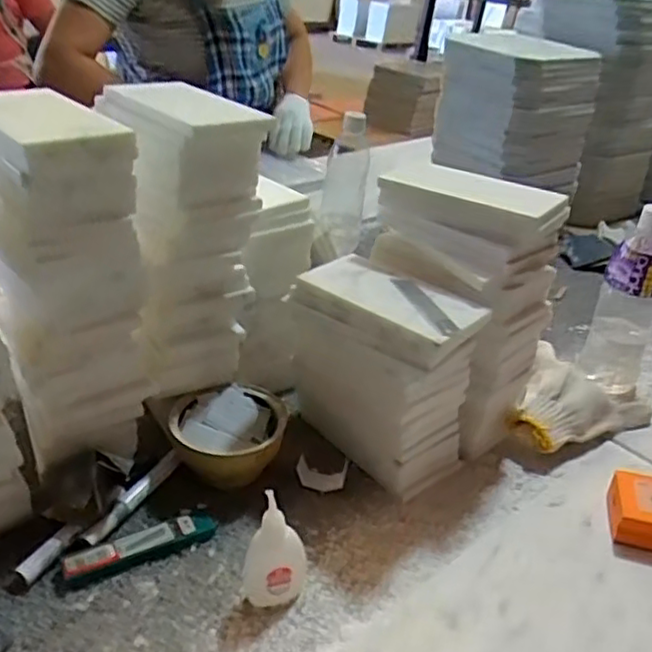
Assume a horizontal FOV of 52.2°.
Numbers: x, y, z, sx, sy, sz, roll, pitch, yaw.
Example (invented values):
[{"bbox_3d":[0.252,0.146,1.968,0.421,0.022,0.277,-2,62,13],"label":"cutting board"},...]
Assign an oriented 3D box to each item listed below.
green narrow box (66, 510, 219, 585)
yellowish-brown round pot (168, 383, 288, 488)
[{"bbox_3d":[-0.141,0.169,0.510,0.111,0.013,0.025,-13,34,-29],"label":"green narrow box"},{"bbox_3d":[-0.086,0.101,0.590,0.098,0.052,0.096,2,30,-5],"label":"yellowish-brown round pot"}]

